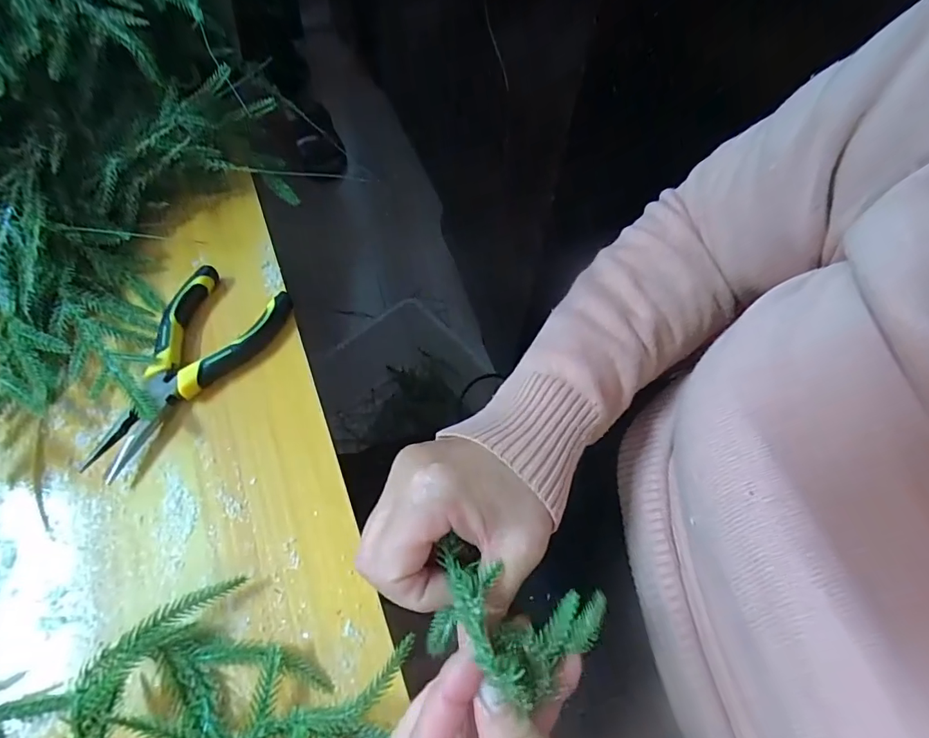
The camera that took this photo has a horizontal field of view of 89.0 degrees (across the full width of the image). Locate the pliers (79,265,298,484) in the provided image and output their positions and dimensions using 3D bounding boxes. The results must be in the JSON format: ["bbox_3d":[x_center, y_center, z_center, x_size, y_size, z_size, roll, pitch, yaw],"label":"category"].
[{"bbox_3d":[-0.185,0.000,0.316,0.074,0.018,0.151,20,62,9],"label":"pliers"}]

